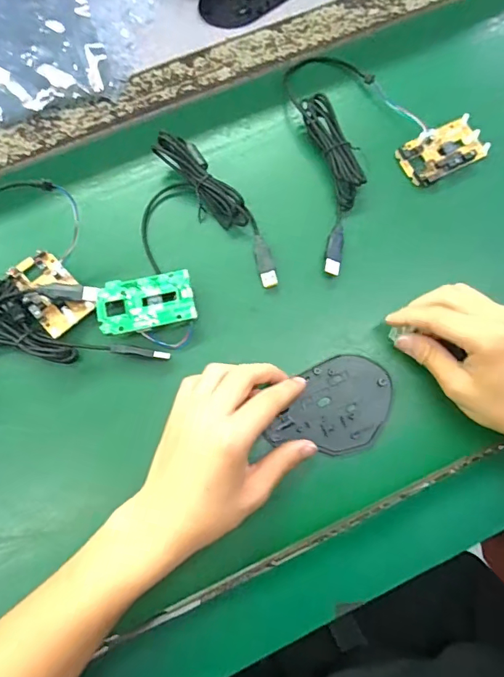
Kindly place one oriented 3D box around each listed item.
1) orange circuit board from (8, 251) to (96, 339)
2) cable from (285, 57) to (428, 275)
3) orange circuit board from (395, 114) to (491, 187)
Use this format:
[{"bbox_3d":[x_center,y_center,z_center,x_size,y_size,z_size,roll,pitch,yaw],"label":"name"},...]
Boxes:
[{"bbox_3d":[-0.169,-0.039,0.367,0.043,0.013,0.073,-40,80,-9],"label":"orange circuit board"},{"bbox_3d":[0.102,-0.175,0.401,0.112,0.024,0.229,-8,77,-3],"label":"cable"},{"bbox_3d":[0.178,-0.175,0.408,0.079,0.013,0.045,-29,78,-7],"label":"orange circuit board"}]

